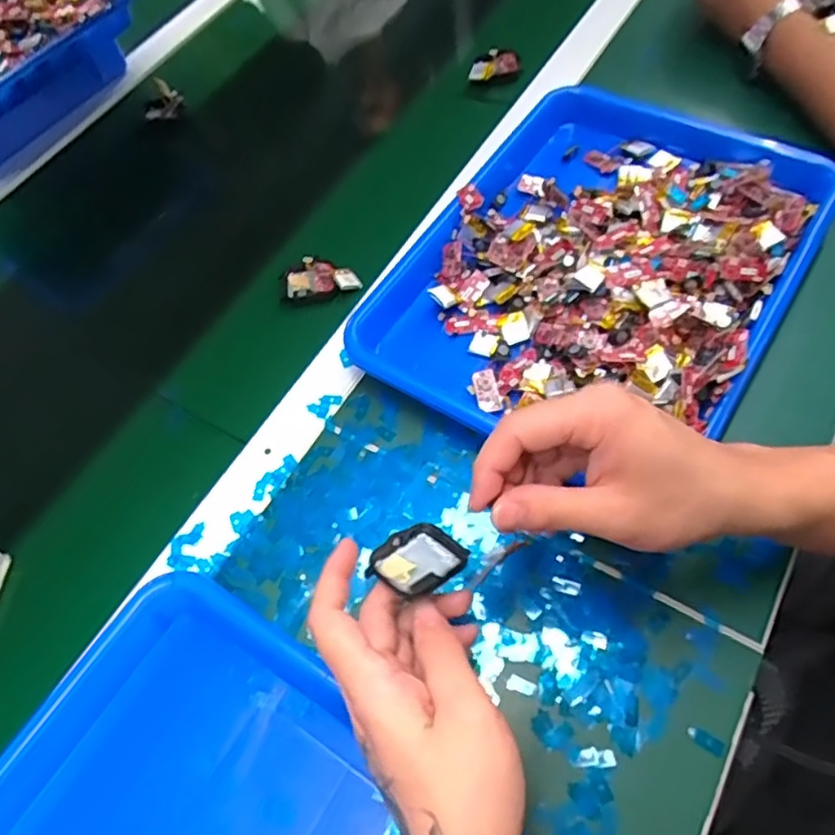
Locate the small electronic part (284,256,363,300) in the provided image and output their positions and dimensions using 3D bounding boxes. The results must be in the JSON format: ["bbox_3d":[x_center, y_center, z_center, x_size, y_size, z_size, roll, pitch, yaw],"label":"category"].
[{"bbox_3d":[-0.077,-0.112,0.516,0.060,0.016,0.034,-7,60,2],"label":"small electronic part"}]

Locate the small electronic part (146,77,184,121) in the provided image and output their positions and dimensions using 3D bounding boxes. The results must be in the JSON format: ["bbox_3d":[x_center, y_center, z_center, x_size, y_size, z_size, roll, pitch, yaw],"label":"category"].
[{"bbox_3d":[-0.262,-0.327,0.659,0.039,0.020,0.048,-18,60,-4],"label":"small electronic part"}]

